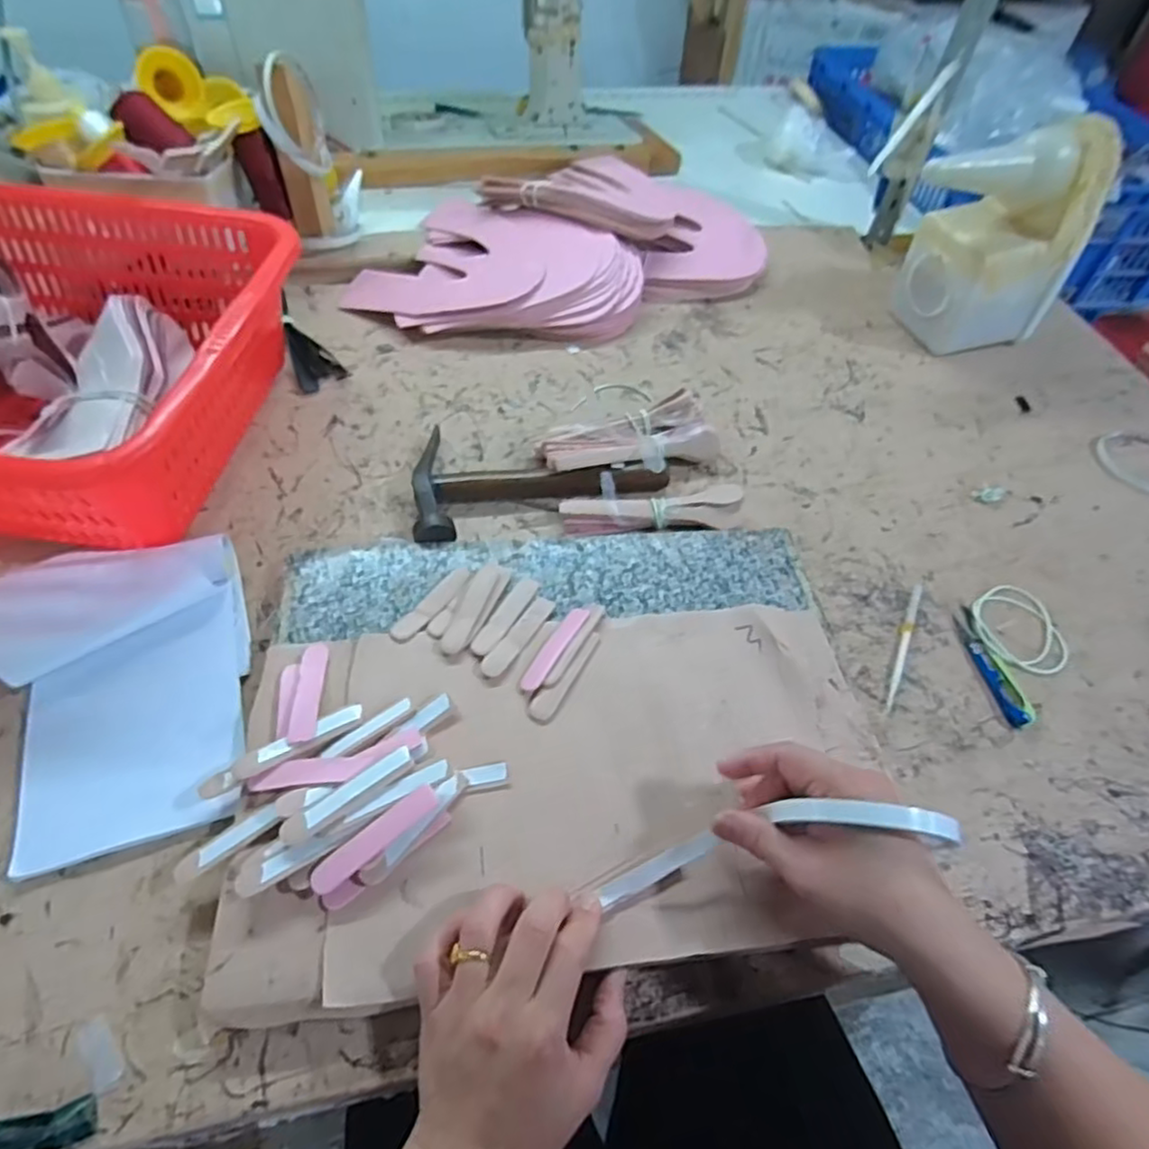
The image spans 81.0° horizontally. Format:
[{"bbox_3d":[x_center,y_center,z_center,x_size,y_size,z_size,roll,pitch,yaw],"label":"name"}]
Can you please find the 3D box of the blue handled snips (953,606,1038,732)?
[{"bbox_3d":[0.315,0.066,0.507,0.023,0.008,0.102,-2,52,-5],"label":"blue handled snips"}]

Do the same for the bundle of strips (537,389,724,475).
[{"bbox_3d":[0.049,-0.118,0.595,0.157,0.022,0.068,-16,55,-16],"label":"bundle of strips"}]

